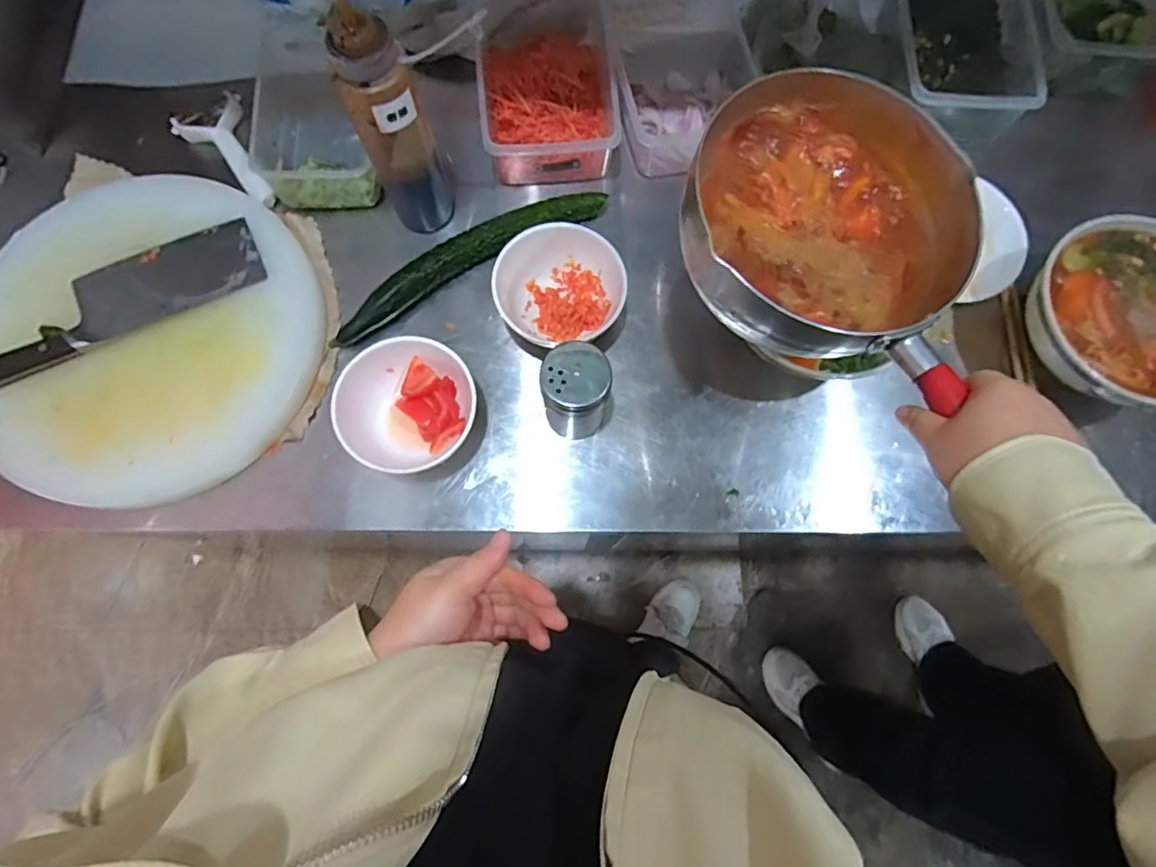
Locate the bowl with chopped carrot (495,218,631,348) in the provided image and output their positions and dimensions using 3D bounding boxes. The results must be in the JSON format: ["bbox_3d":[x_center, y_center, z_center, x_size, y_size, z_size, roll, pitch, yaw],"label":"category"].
[{"bbox_3d":[-0.019,-0.154,0.610,0.135,0.065,0.133,8,73,1],"label":"bowl with chopped carrot"}]

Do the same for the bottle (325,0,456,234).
[{"bbox_3d":[-0.174,-0.296,0.553,0.072,0.224,0.060,-20,74,-7],"label":"bottle"}]

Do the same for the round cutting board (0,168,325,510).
[{"bbox_3d":[-0.471,-0.116,0.614,0.351,0.039,0.376,0,72,-1],"label":"round cutting board"}]

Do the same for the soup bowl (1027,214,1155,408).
[{"bbox_3d":[0.572,-0.121,0.602,0.199,0.082,0.198,0,72,-1],"label":"soup bowl"}]

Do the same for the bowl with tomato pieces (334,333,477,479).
[{"bbox_3d":[-0.172,-0.031,0.577,0.130,0.071,0.137,0,72,-1],"label":"bowl with tomato pieces"}]

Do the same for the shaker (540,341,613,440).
[{"bbox_3d":[-0.003,-0.039,0.557,0.062,0.113,0.059,0,72,-1],"label":"shaker"}]

